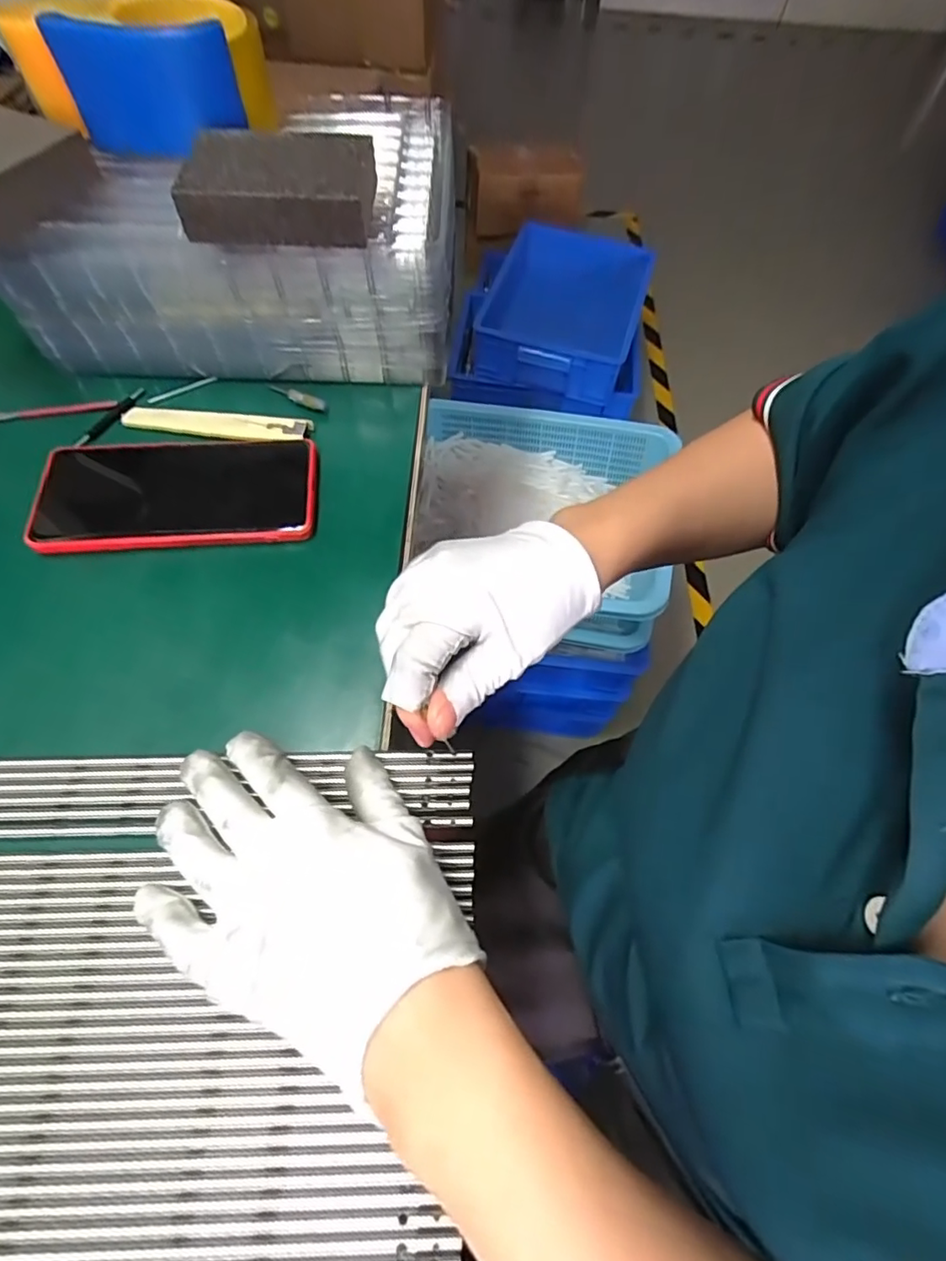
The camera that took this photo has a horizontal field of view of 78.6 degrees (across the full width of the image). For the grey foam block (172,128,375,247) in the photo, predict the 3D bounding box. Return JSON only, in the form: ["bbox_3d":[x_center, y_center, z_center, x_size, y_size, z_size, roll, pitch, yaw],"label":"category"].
[{"bbox_3d":[-0.107,-0.251,0.327,0.099,0.028,0.065,2,61,-2],"label":"grey foam block"}]

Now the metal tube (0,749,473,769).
[{"bbox_3d":[-0.126,0.064,0.287,0.250,0.005,0.008,-1,62,-2],"label":"metal tube"}]

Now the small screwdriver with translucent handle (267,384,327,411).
[{"bbox_3d":[-0.125,-0.166,0.408,0.049,0.007,0.008,25,63,10],"label":"small screwdriver with translucent handle"}]

